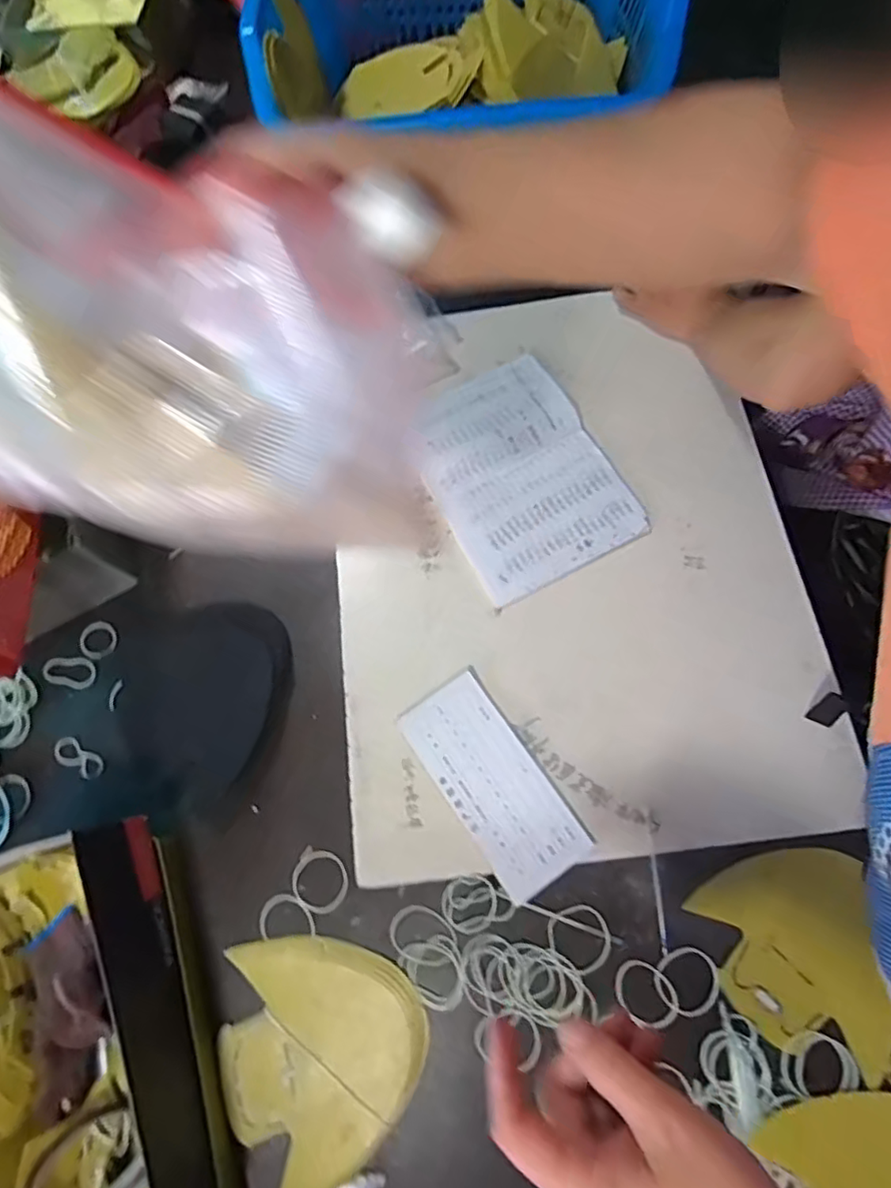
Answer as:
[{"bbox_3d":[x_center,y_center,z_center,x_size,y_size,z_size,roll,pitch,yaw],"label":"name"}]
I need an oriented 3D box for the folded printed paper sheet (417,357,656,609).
[{"bbox_3d":[0.087,-0.142,0.713,0.203,0.015,0.265,-28,72,-6],"label":"folded printed paper sheet"}]

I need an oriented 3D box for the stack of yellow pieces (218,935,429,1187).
[{"bbox_3d":[-0.117,0.431,0.552,0.184,0.019,0.195,5,72,5],"label":"stack of yellow pieces"}]

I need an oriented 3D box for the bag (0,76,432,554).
[{"bbox_3d":[-0.145,-0.115,0.312,0.299,0.044,0.187,16,115,-20],"label":"bag"}]

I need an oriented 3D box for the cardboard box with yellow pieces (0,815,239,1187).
[{"bbox_3d":[-0.335,0.403,0.512,0.233,0.124,0.360,-18,72,-1],"label":"cardboard box with yellow pieces"}]

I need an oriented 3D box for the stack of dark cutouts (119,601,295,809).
[{"bbox_3d":[-0.268,0.107,0.670,0.168,0.017,0.207,22,74,10],"label":"stack of dark cutouts"}]

